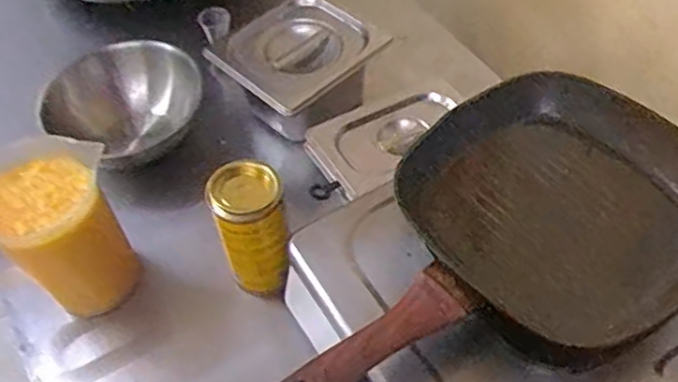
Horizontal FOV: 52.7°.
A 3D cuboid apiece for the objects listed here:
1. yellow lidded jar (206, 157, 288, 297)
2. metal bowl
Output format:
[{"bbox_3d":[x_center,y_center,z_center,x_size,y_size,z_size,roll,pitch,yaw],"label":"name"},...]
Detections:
[{"bbox_3d":[-0.086,0.039,0.697,0.066,0.144,0.065,-2,53,2],"label":"yellow lidded jar"},{"bbox_3d":[-0.259,-0.102,0.887,0.177,0.100,0.171,-2,53,2],"label":"metal bowl"}]

